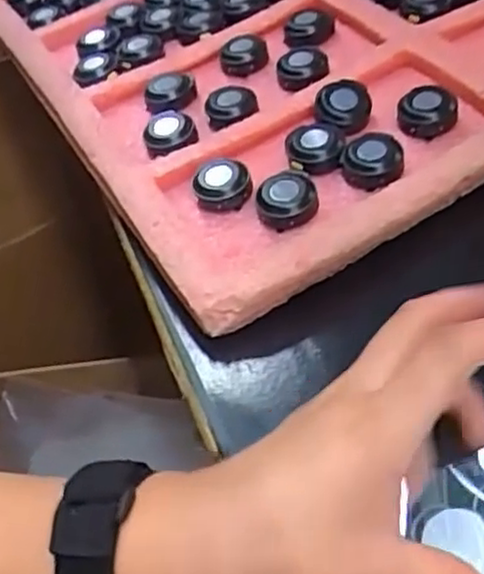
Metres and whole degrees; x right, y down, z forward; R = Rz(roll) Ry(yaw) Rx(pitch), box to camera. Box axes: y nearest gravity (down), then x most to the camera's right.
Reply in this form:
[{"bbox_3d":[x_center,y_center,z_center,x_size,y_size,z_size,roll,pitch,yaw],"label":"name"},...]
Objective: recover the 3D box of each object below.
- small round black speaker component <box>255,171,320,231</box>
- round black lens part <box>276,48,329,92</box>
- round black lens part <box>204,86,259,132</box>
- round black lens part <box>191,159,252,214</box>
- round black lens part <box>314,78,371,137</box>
[{"bbox_3d":[0.022,-0.040,0.348,0.027,0.017,0.029,-7,49,8],"label":"small round black speaker component"},{"bbox_3d":[0.034,-0.121,0.407,0.028,0.014,0.029,-7,49,8],"label":"round black lens part"},{"bbox_3d":[-0.005,-0.095,0.395,0.028,0.013,0.029,-7,49,8],"label":"round black lens part"},{"bbox_3d":[-0.010,-0.051,0.363,0.027,0.012,0.029,-7,49,8],"label":"round black lens part"},{"bbox_3d":[0.053,-0.094,0.374,0.028,0.009,0.028,-7,49,8],"label":"round black lens part"}]

